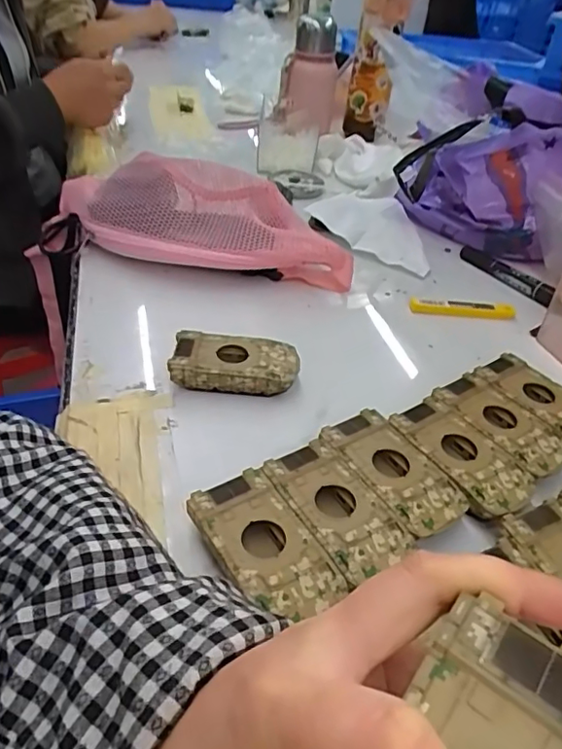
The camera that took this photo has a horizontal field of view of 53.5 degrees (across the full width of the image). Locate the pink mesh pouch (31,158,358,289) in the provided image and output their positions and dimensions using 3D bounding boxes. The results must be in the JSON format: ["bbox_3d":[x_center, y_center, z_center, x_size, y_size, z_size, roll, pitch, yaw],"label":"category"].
[{"bbox_3d":[-0.099,-0.162,0.569,0.342,0.089,0.106,8,39,2],"label":"pink mesh pouch"}]

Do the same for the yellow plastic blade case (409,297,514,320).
[{"bbox_3d":[0.181,-0.067,0.554,0.102,0.008,0.019,4,39,-2],"label":"yellow plastic blade case"}]

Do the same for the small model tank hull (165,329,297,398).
[{"bbox_3d":[-0.036,-0.006,0.440,0.095,0.029,0.047,5,39,-1],"label":"small model tank hull"}]

